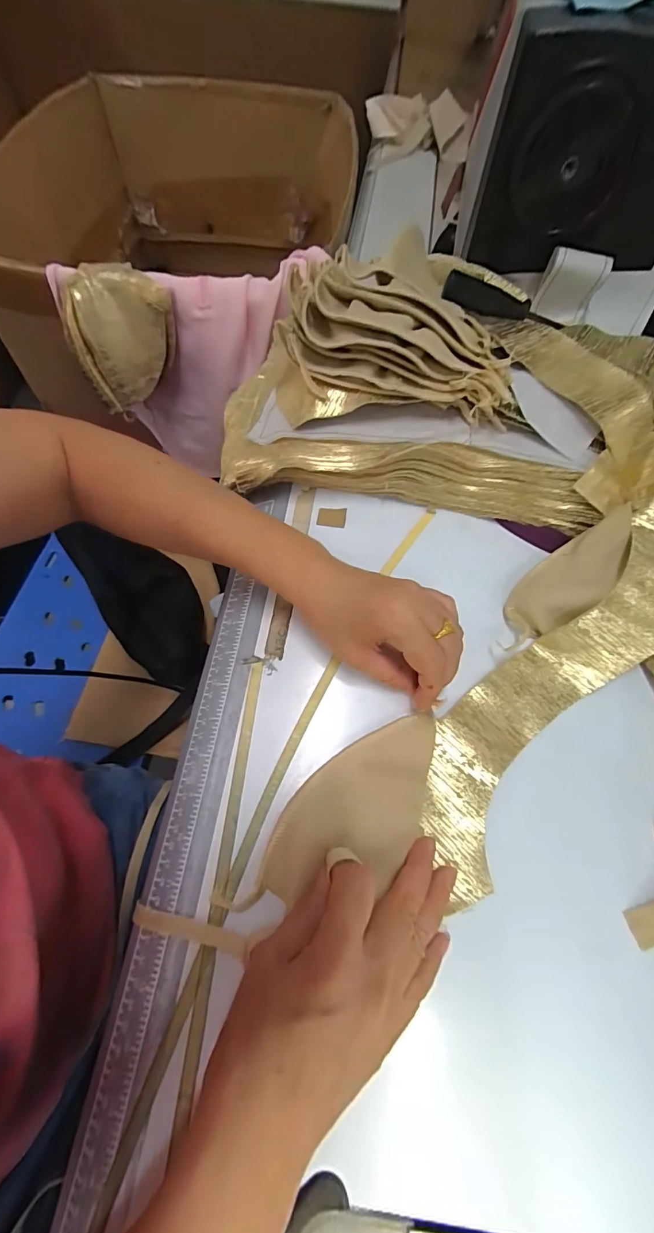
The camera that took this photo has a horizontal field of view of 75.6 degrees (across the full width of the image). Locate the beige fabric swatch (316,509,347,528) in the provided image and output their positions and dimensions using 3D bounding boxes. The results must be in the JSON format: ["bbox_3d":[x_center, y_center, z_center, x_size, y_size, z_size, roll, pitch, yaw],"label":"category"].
[{"bbox_3d":[0.004,-0.088,0.374,0.025,0.004,0.019,9,64,4],"label":"beige fabric swatch"}]

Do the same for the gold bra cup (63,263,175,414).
[{"bbox_3d":[-0.270,-0.360,0.546,0.126,0.153,0.050,16,33,-21],"label":"gold bra cup"}]

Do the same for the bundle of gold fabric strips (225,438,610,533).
[{"bbox_3d":[0.063,-0.119,0.368,0.320,0.050,0.044,7,64,3],"label":"bundle of gold fabric strips"}]

